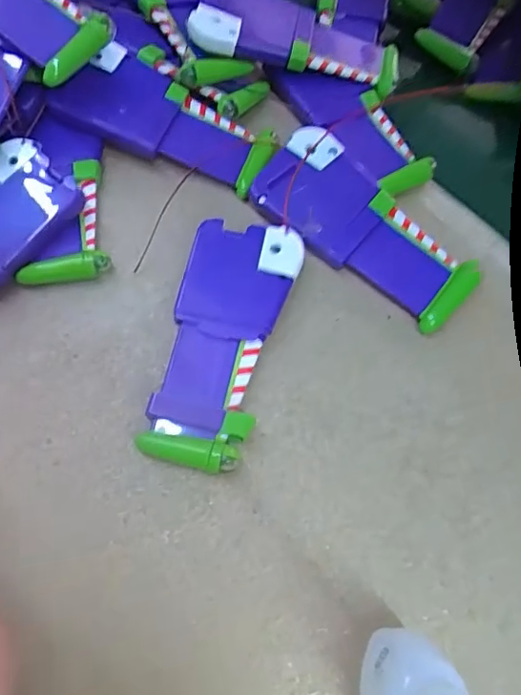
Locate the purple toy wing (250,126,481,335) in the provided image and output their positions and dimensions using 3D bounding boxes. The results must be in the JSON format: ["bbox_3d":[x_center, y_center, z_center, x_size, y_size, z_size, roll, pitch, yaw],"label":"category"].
[{"bbox_3d":[0.050,-0.059,0.262,0.049,0.017,0.117,-42,74,-17],"label":"purple toy wing"}]

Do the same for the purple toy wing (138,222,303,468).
[{"bbox_3d":[-0.018,-0.004,0.244,0.049,0.012,0.117,14,68,5],"label":"purple toy wing"}]

